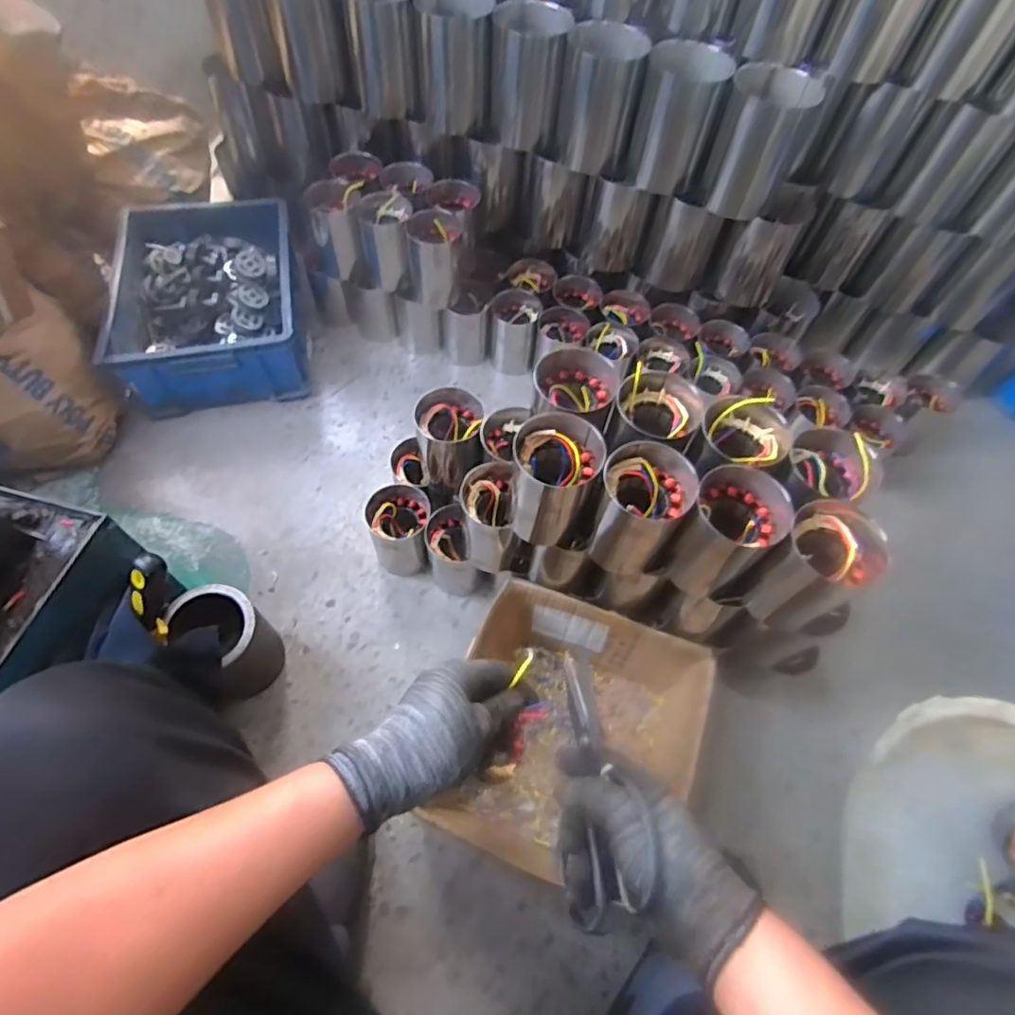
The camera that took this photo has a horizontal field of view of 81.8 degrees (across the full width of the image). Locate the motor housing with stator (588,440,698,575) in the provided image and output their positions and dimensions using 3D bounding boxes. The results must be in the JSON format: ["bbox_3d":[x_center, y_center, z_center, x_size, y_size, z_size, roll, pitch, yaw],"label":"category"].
[{"bbox_3d":[0.140,0.005,0.650,0.092,0.138,0.090,2,60,-2],"label":"motor housing with stator"}]

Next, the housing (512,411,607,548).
[{"bbox_3d":[0.050,-0.028,0.647,0.090,0.128,0.084,14,61,5],"label":"housing"}]

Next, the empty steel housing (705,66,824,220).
[{"bbox_3d":[0.363,-0.533,0.858,0.116,0.163,0.094,16,61,6],"label":"empty steel housing"}]

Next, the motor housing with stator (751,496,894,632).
[{"bbox_3d":[0.320,0.069,0.623,0.088,0.151,0.091,1,60,-2],"label":"motor housing with stator"}]

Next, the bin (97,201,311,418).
[{"bbox_3d":[-0.540,-0.379,1.087,0.300,0.145,0.398,-9,61,-8],"label":"bin"}]

